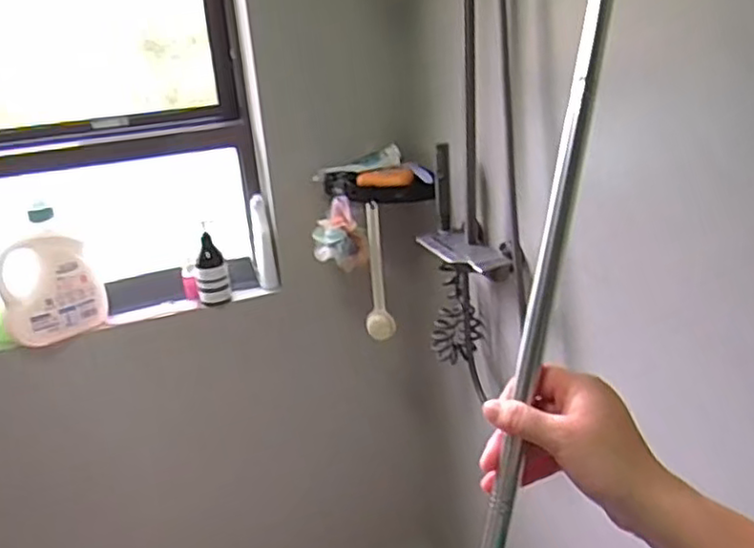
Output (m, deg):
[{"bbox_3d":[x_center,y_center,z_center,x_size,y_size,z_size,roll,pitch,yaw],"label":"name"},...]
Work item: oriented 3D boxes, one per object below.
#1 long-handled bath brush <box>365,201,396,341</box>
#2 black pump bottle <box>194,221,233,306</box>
[{"bbox_3d":[0.001,-0.002,1.524,0.063,0.327,0.042,-4,23,0],"label":"long-handled bath brush"},{"bbox_3d":[-0.393,-0.021,1.556,0.075,0.191,0.058,-10,23,-14],"label":"black pump bottle"}]

